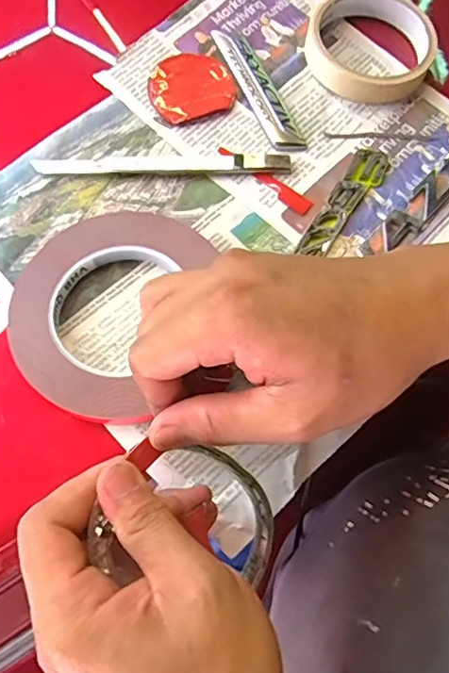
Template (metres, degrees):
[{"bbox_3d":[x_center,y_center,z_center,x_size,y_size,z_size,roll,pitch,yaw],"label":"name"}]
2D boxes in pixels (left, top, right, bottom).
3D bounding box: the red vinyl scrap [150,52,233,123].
[{"bbox_3d":[-0.024,-0.171,0.373,0.055,0.005,0.051,-1,72,2],"label":"red vinyl scrap"}]

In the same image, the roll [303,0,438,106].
[{"bbox_3d":[0.101,-0.204,0.379,0.087,0.019,0.084,-1,72,2],"label":"roll"}]

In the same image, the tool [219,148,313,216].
[{"bbox_3d":[0.025,-0.104,0.353,0.073,0.006,0.012,39,73,15],"label":"tool"}]

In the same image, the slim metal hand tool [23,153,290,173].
[{"bbox_3d":[-0.040,-0.113,0.355,0.164,0.010,0.016,0,67,1],"label":"slim metal hand tool"}]

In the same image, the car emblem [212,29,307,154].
[{"bbox_3d":[0.022,-0.170,0.374,0.020,0.005,0.109,-23,69,-9],"label":"car emblem"}]

